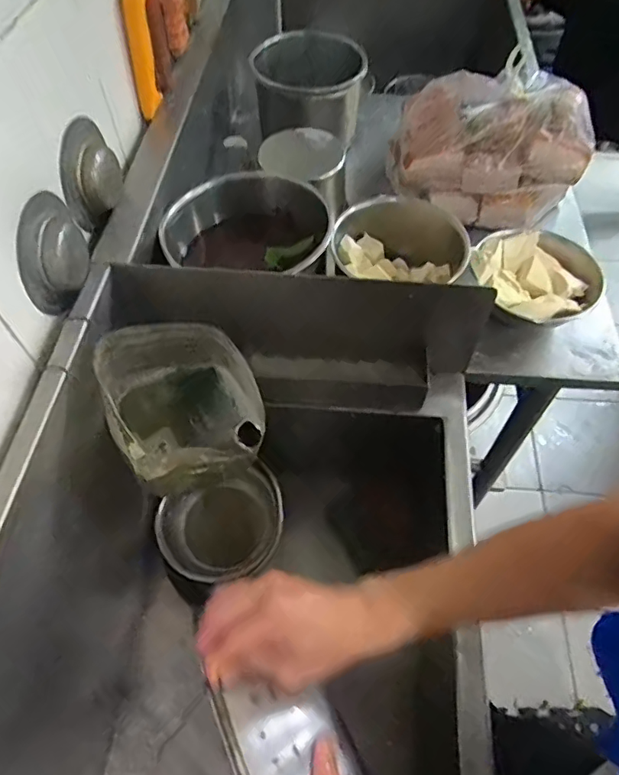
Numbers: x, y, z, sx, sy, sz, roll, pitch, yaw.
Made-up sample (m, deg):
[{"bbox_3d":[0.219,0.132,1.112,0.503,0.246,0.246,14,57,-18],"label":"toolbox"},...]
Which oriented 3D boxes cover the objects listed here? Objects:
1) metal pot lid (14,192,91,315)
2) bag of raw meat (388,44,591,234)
[{"bbox_3d":[-0.233,-0.127,0.495,0.034,0.085,0.103,-1,57,-1],"label":"metal pot lid"},{"bbox_3d":[0.249,-0.343,0.755,0.248,0.170,0.158,4,58,3],"label":"bag of raw meat"}]

